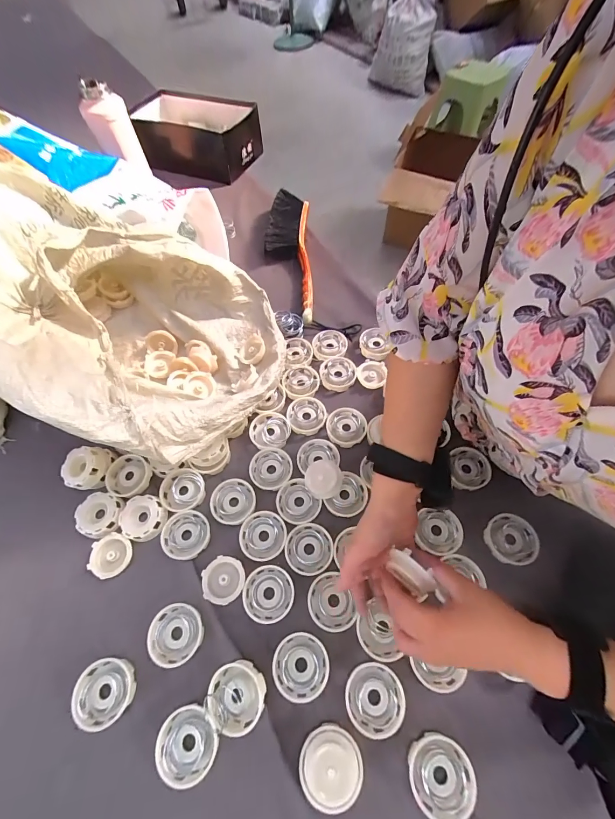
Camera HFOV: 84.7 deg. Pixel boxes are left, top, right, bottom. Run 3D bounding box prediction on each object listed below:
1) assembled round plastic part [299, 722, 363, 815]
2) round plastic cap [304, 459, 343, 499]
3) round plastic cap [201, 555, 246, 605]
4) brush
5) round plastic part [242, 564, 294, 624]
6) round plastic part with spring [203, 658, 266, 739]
[{"bbox_3d":[0.024,0.361,0.338,0.061,0.027,0.060,-1,61,1],"label":"assembled round plastic part"},{"bbox_3d":[0.021,0.094,0.462,0.050,0.026,0.049,3,61,3],"label":"round plastic cap"},{"bbox_3d":[-0.106,0.216,0.429,0.051,0.013,0.054,-1,61,1],"label":"round plastic cap"},{"bbox_3d":[-0.034,-0.297,0.632,0.088,0.048,0.287,-1,64,-3],"label":"brush"},{"bbox_3d":[-0.049,0.229,0.420,0.061,0.009,0.060,-6,61,-2],"label":"round plastic part"},{"bbox_3d":[-0.078,0.313,0.370,0.060,0.023,0.060,-1,61,1],"label":"round plastic part with spring"}]

